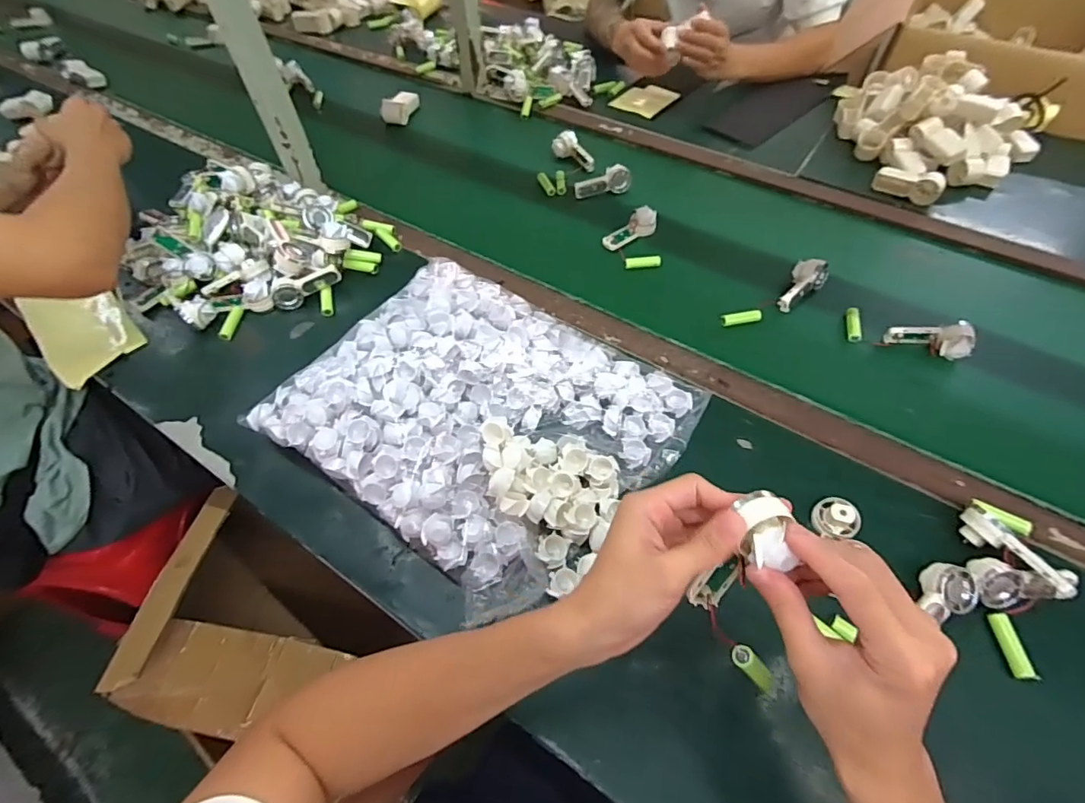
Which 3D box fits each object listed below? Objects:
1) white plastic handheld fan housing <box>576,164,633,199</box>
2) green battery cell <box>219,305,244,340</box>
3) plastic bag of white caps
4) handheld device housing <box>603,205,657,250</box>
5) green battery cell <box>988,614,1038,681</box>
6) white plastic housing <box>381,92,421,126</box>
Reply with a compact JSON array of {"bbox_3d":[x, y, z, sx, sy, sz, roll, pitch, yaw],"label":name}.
[{"bbox_3d":[0.099,-0.363,0.836,0.092,0.031,0.035,-12,57,-6],"label":"white plastic handheld fan housing"},{"bbox_3d":[-0.420,-0.104,0.686,0.015,0.017,0.054,5,56,5],"label":"green battery cell"},{"bbox_3d":[-0.064,0.004,0.556,0.380,0.075,0.333,34,63,22],"label":"plastic bag of white caps"},{"bbox_3d":[0.133,-0.259,0.759,0.086,0.031,0.040,-39,63,-21],"label":"handheld device housing"},{"bbox_3d":[0.401,0.209,0.432,0.014,0.013,0.052,-5,56,-1],"label":"green battery cell"},{"bbox_3d":[-0.283,-0.586,1.009,0.053,0.033,0.085,13,58,11],"label":"white plastic housing"}]

